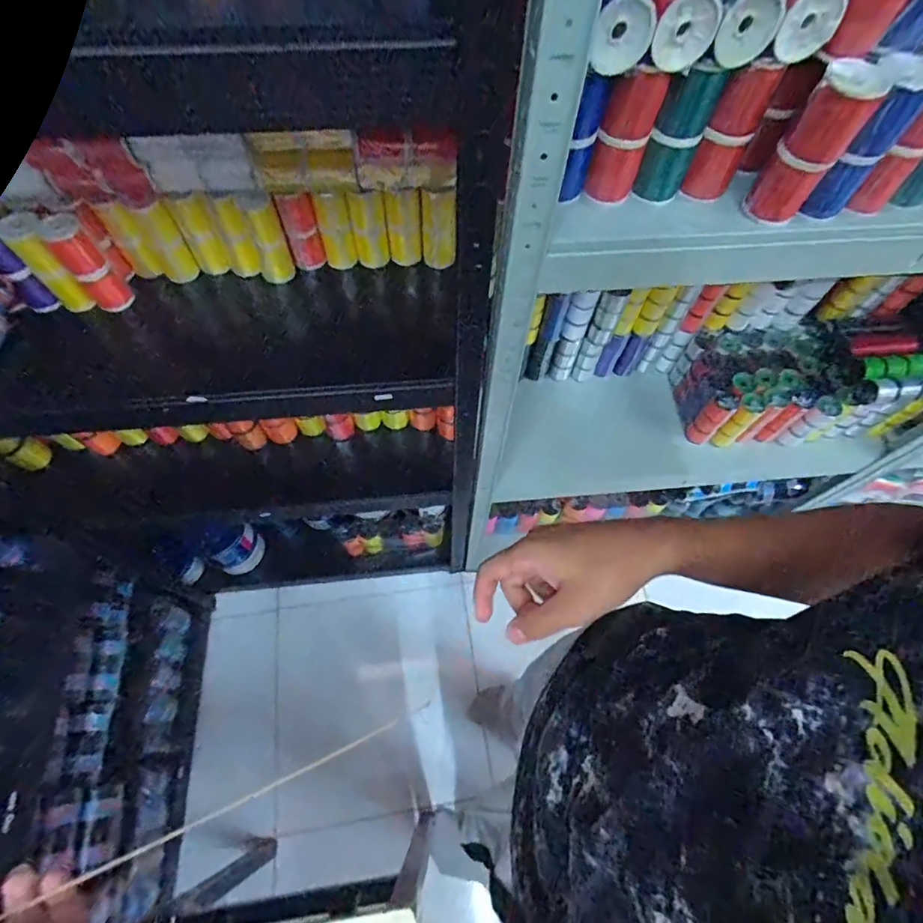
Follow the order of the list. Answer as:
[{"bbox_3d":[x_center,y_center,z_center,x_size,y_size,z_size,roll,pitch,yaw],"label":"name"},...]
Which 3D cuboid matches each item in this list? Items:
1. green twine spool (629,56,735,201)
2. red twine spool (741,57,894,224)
[{"bbox_3d":[0.175,-0.265,0.405,0.037,0.112,0.039,24,65,10],"label":"green twine spool"},{"bbox_3d":[0.270,-0.240,0.391,0.042,0.114,0.042,1,63,-1],"label":"red twine spool"}]

